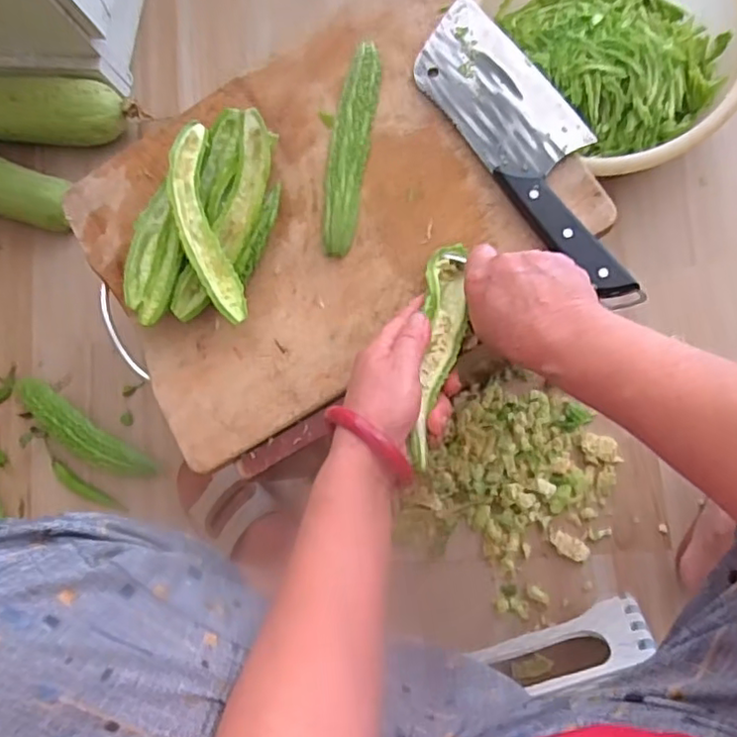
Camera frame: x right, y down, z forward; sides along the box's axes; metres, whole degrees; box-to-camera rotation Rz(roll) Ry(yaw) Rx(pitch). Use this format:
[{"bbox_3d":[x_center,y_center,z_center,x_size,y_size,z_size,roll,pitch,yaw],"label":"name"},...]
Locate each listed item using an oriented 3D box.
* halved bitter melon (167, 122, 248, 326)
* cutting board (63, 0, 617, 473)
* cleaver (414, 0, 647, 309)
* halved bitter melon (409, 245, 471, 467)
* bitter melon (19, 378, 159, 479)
[{"bbox_3d":[-0.134,-0.118,0.497,0.033,0.022,0.168,-15,79,7],"label":"halved bitter melon"},{"bbox_3d":[-0.045,-0.134,0.525,0.385,0.025,0.293,-30,77,4],"label":"cutting board"},{"bbox_3d":[0.132,-0.176,0.486,0.081,0.031,0.281,-34,77,3],"label":"cleaver"},{"bbox_3d":[0.052,-0.012,0.453,0.032,0.016,0.173,8,69,8],"label":"halved bitter melon"},{"bbox_3d":[-0.367,0.079,0.780,0.224,0.035,0.053,34,89,13],"label":"bitter melon"}]

